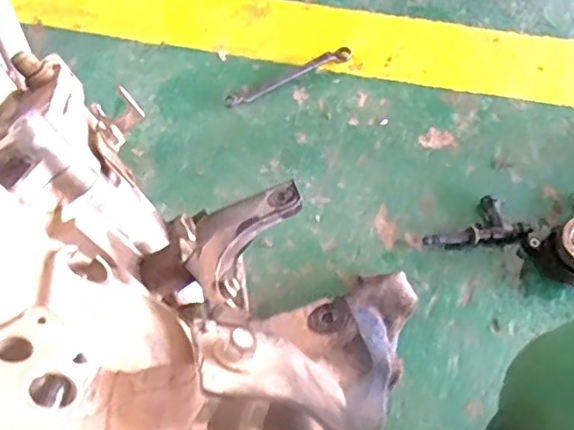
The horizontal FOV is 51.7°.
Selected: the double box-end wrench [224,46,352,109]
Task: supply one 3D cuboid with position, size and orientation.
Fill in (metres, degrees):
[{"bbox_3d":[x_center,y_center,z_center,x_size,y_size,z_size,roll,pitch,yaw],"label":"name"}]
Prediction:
[{"bbox_3d":[0.002,-0.182,0.779,0.189,0.013,0.021,-26,67,-16],"label":"double box-end wrench"}]

